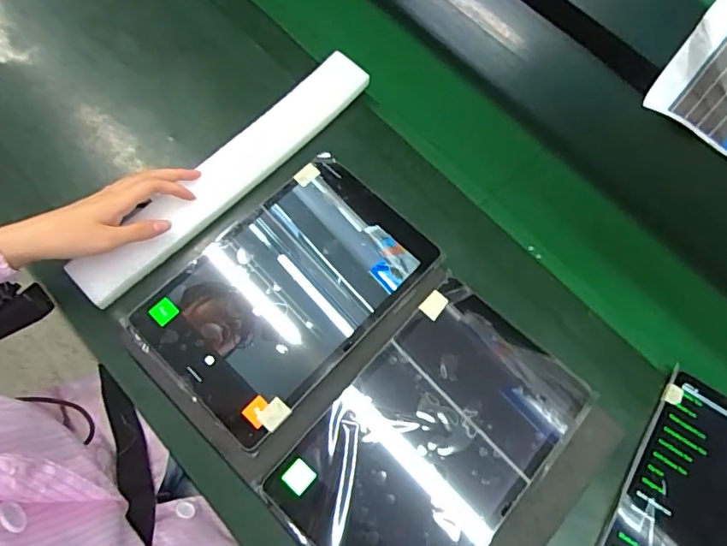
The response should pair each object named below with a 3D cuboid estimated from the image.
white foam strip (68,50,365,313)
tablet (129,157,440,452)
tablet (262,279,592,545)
[{"bbox_3d":[-0.136,-0.109,0.522,0.057,0.019,0.365,39,71,12],"label":"white foam strip"},{"bbox_3d":[-0.070,0.013,0.482,0.166,0.016,0.257,41,71,13],"label":"tablet"},{"bbox_3d":[0.060,0.149,0.444,0.168,0.009,0.263,41,73,11],"label":"tablet"}]

